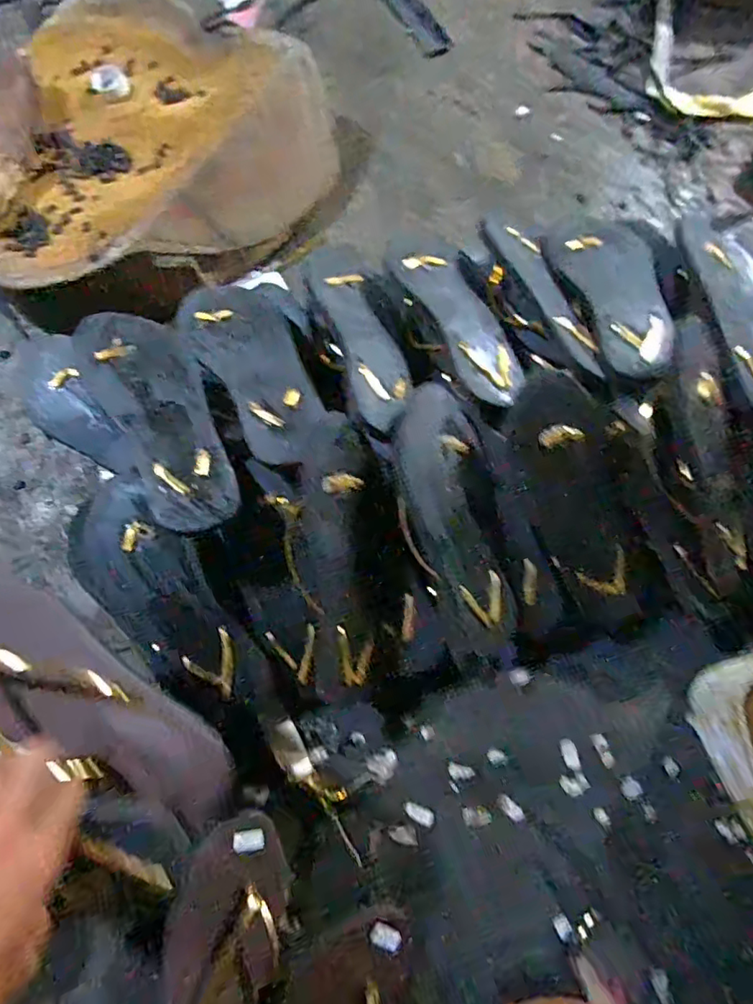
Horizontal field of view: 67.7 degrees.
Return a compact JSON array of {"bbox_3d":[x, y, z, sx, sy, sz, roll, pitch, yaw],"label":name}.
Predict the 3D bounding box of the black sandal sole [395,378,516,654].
[{"bbox_3d":[0.076,0.020,0.506,0.080,0.046,0.249,-17,98,-4],"label":"black sandal sole"}]

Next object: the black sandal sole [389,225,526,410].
[{"bbox_3d":[0.080,-0.187,0.550,0.067,0.027,0.223,-23,75,-6],"label":"black sandal sole"}]

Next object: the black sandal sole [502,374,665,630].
[{"bbox_3d":[0.198,0.002,0.532,0.099,0.028,0.244,-27,98,-7],"label":"black sandal sole"}]

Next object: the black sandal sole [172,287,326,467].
[{"bbox_3d":[-0.119,-0.137,0.540,0.091,0.043,0.234,-29,75,-7],"label":"black sandal sole"}]

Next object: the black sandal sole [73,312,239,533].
[{"bbox_3d":[-0.196,-0.085,0.507,0.089,0.028,0.245,-31,73,-9],"label":"black sandal sole"}]

